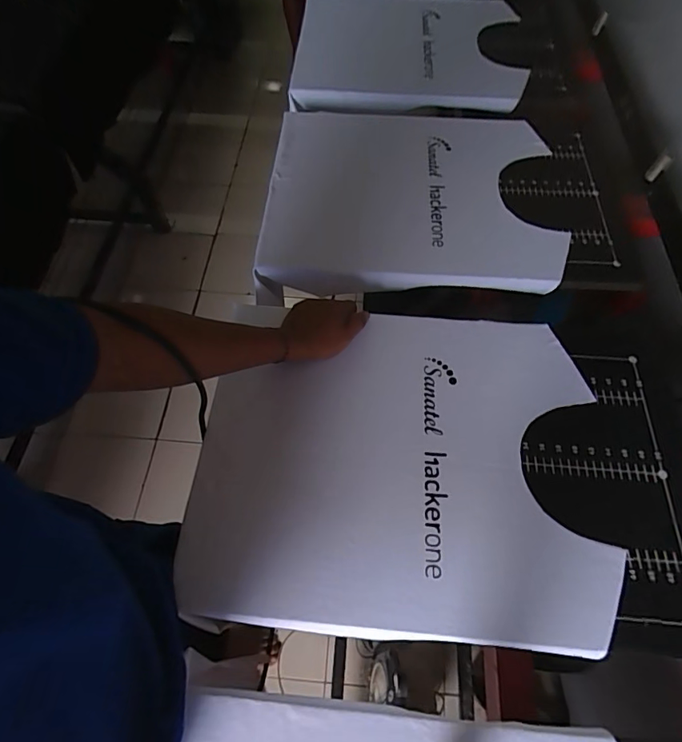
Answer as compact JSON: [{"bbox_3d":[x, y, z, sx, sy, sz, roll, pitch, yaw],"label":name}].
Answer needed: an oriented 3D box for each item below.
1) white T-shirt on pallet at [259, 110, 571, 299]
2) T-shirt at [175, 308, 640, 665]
[{"bbox_3d":[0.117,-0.327,0.814,0.473,0.053,0.427,4,60,2],"label":"white T-shirt on pallet"},{"bbox_3d":[0.068,0.098,0.567,0.464,0.020,0.400,4,62,2],"label":"T-shirt"}]

